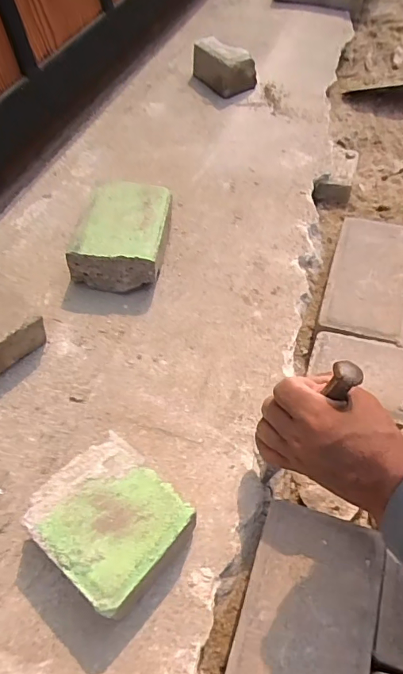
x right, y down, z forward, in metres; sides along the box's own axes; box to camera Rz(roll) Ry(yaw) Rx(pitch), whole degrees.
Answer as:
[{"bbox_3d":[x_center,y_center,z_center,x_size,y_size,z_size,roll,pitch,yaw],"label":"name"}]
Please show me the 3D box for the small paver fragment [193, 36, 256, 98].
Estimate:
[{"bbox_3d":[0.042,-0.504,0.857,0.092,0.077,0.098,-37,56,-20],"label":"small paver fragment"}]

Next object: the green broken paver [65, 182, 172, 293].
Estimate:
[{"bbox_3d":[-0.094,-0.131,0.590,0.108,0.071,0.143,6,53,10],"label":"green broken paver"}]

